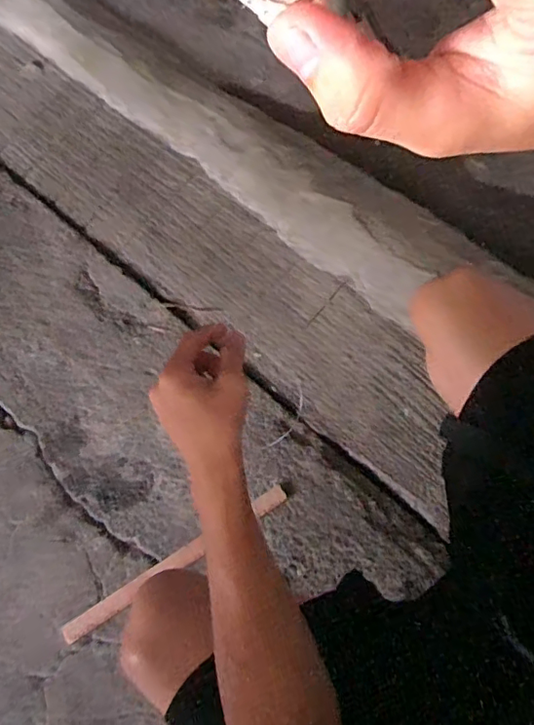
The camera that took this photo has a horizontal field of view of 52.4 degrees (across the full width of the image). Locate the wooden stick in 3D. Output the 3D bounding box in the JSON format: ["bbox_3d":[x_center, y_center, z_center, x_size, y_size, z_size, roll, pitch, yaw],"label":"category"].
[{"bbox_3d":[-0.127,0.286,0.778,0.361,0.011,0.026,-32,70,-6],"label":"wooden stick"}]

